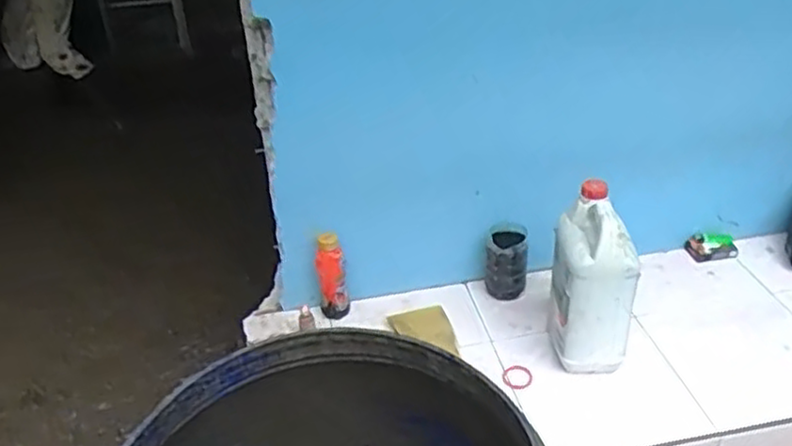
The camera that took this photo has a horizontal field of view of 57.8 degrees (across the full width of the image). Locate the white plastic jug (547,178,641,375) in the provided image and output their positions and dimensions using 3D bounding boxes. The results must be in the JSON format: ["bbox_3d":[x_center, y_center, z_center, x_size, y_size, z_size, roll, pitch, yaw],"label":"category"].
[{"bbox_3d":[0.350,0.111,1.313,0.115,0.328,0.188,-3,32,0],"label":"white plastic jug"}]

